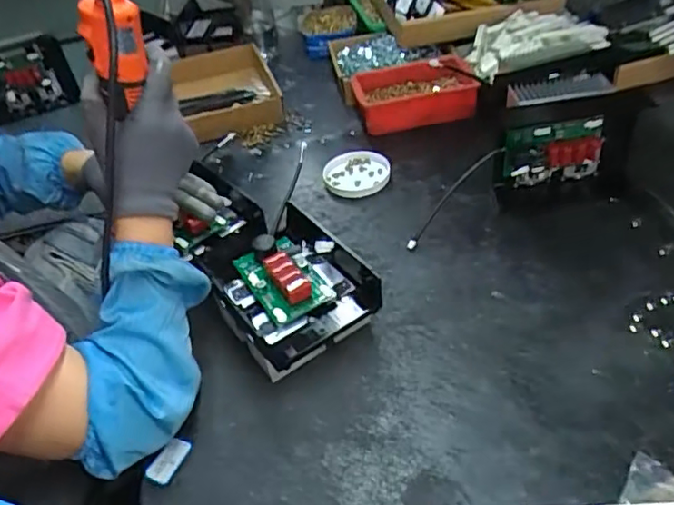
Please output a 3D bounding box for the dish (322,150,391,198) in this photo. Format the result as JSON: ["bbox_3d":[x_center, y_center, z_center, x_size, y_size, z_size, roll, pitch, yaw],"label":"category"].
[{"bbox_3d":[0.028,-0.124,0.909,0.096,0.014,0.110,15,46,24],"label":"dish"}]

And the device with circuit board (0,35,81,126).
[{"bbox_3d":[-0.637,-0.350,1.206,0.174,0.150,0.042,-19,42,-10],"label":"device with circuit board"}]

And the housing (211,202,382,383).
[{"bbox_3d":[-0.055,0.049,0.681,0.150,0.093,0.184,-30,46,-24],"label":"housing"}]

